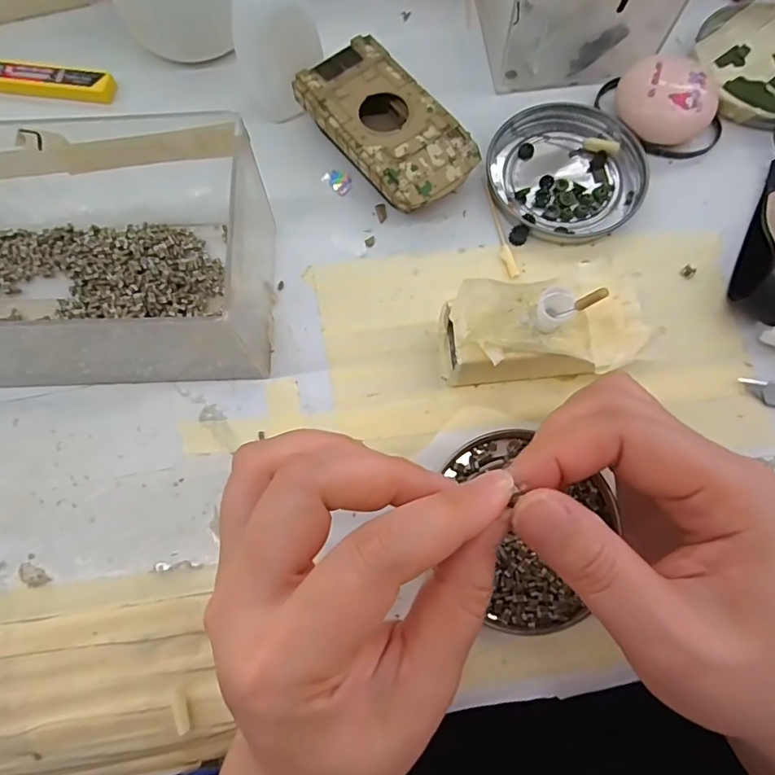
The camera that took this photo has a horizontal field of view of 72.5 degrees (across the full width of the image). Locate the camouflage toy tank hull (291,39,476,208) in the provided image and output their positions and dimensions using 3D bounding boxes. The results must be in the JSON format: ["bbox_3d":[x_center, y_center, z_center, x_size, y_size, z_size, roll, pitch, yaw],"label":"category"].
[{"bbox_3d":[-0.001,-0.129,0.271,0.053,0.025,0.095,-37,76,-9],"label":"camouflage toy tank hull"}]

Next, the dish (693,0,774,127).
[{"bbox_3d":[0.208,-0.179,0.290,0.074,0.013,0.080,0,73,1],"label":"dish"}]

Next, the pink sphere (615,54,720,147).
[{"bbox_3d":[0.142,-0.145,0.272,0.047,0.024,0.037,30,76,10],"label":"pink sphere"}]

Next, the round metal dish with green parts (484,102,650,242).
[{"bbox_3d":[0.091,-0.112,0.272,0.076,0.008,0.076,0,73,1],"label":"round metal dish with green parts"}]

